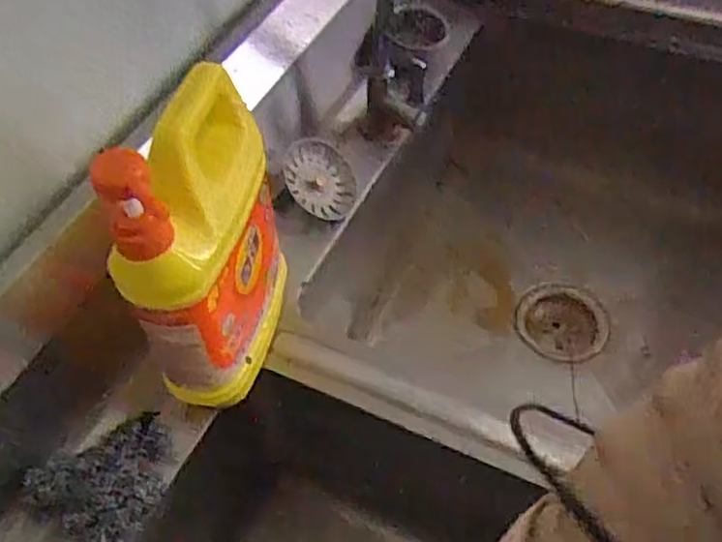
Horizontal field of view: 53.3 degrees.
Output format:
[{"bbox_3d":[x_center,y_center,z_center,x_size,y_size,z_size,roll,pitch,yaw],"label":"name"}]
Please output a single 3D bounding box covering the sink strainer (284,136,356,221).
[{"bbox_3d":[-0.040,-0.087,0.691,0.074,0.012,0.077,14,65,-32],"label":"sink strainer"}]

